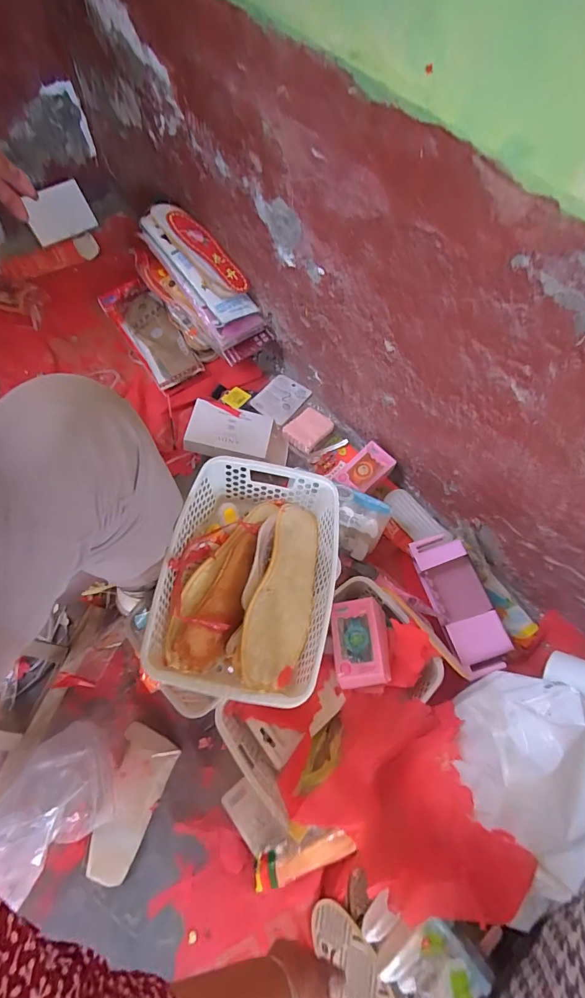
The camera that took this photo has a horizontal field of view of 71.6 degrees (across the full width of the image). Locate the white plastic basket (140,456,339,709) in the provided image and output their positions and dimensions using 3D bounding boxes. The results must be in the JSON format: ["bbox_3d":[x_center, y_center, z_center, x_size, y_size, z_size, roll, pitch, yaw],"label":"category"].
[{"bbox_3d":[-0.057,0.099,0.533,0.214,0.106,0.300,5,67,1],"label":"white plastic basket"}]

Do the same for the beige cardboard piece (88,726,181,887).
[{"bbox_3d":[-0.235,0.428,0.572,0.078,0.032,0.178,21,68,8],"label":"beige cardboard piece"}]

